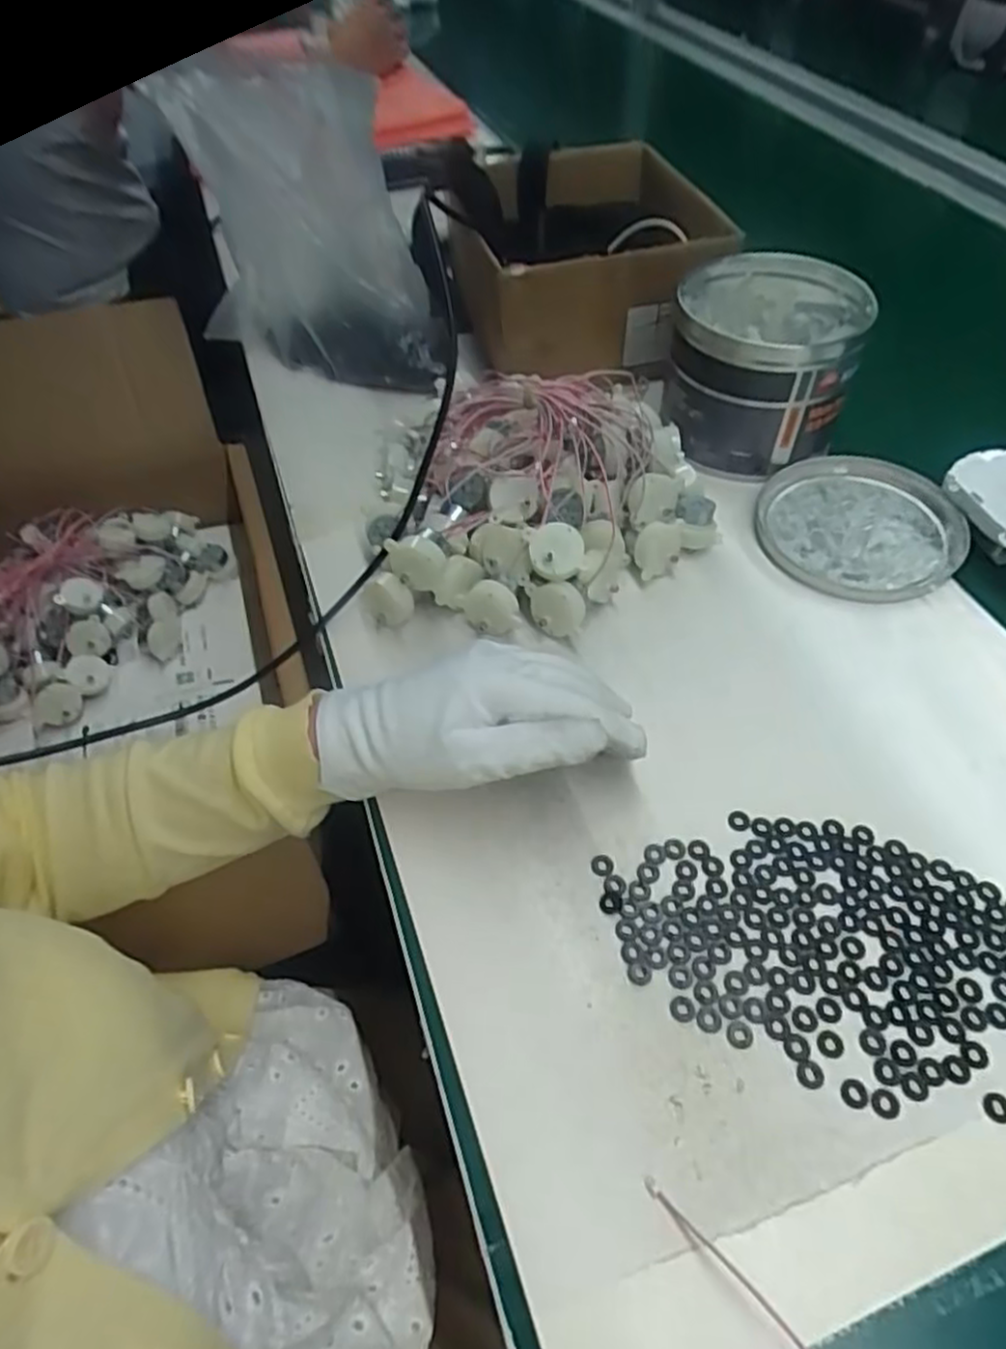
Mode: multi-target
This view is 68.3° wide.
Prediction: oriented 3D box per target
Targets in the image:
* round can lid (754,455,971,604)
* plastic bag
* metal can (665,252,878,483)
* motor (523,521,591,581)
[{"bbox_3d":[0.242,-0.103,0.507,0.128,0.013,0.133,-1,52,2],"label":"round can lid"},{"bbox_3d":[-0.150,-0.352,0.593,0.223,0.191,0.076,19,55,16],"label":"plastic bag"},{"bbox_3d":[0.188,-0.226,0.550,0.127,0.105,0.130,11,53,11],"label":"metal can"},{"bbox_3d":[0.032,-0.074,0.442,0.033,0.012,0.035,-17,75,8],"label":"motor"}]

